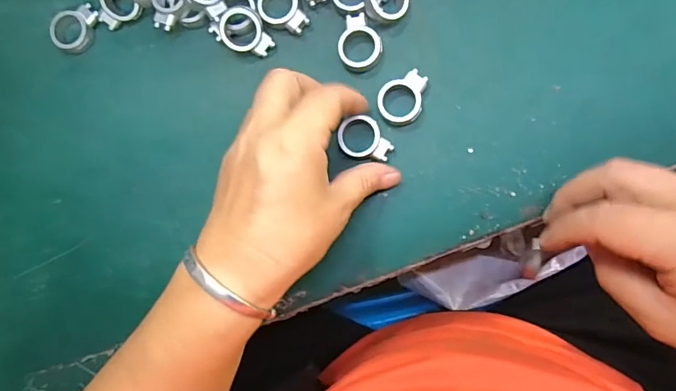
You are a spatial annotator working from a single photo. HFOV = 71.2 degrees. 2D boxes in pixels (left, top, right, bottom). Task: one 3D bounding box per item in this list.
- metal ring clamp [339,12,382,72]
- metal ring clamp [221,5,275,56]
[{"bbox_3d":[0.013,-0.094,0.290,0.026,0.010,0.034,-8,89,7],"label":"metal ring clamp"},{"bbox_3d":[-0.057,-0.101,0.296,0.034,0.009,0.026,39,109,-18],"label":"metal ring clamp"}]

